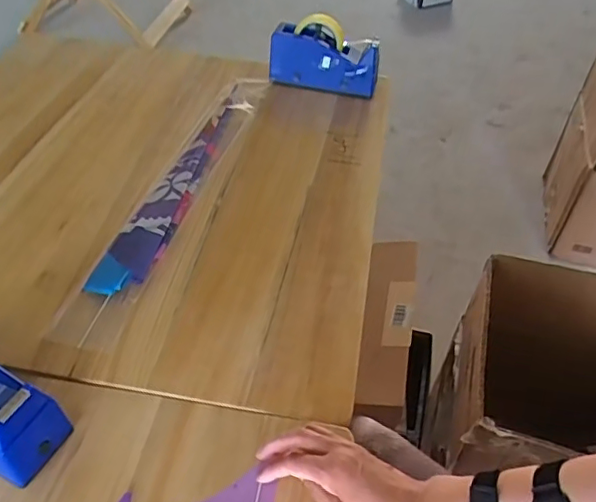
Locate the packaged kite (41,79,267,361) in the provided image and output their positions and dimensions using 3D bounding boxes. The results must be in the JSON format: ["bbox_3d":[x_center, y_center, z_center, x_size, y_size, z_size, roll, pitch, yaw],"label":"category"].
[{"bbox_3d":[-0.174,-0.108,0.849,0.093,0.023,0.617,12,45,7],"label":"packaged kite"}]

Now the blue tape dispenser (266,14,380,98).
[{"bbox_3d":[0.050,-0.359,1.033,0.199,0.118,0.060,12,45,7],"label":"blue tape dispenser"}]

